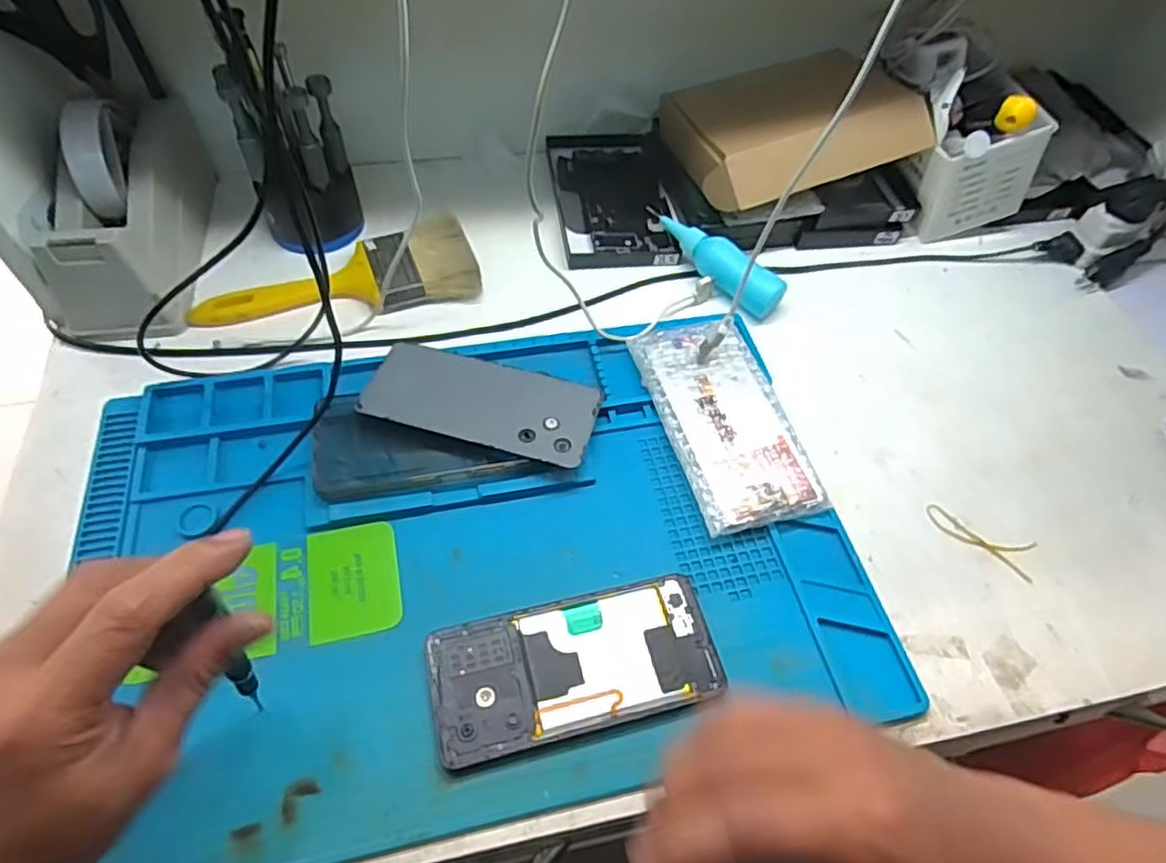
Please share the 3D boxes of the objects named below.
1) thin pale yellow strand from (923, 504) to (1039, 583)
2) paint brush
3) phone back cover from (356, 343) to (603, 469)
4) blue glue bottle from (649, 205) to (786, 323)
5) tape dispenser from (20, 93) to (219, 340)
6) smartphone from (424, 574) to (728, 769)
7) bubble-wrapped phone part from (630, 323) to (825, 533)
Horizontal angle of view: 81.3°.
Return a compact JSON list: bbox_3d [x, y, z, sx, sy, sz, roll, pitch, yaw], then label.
[{"bbox_3d":[0.269,0.072,0.459,0.072,0.004,0.030,26,58,13],"label":"thin pale yellow strand"},{"bbox_3d":[-0.195,-0.126,0.544,0.217,0.020,0.078,-11,57,-12],"label":"paint brush"},{"bbox_3d":[-0.071,-0.021,0.472,0.157,0.005,0.069,14,55,6],"label":"phone back cover"},{"bbox_3d":[0.105,-0.145,0.568,0.134,0.032,0.029,40,62,21],"label":"blue glue bottle"},{"bbox_3d":[-0.347,-0.169,0.511,0.094,0.100,0.177,-3,56,-6],"label":"tape dispenser"},{"bbox_3d":[-0.004,0.133,0.389,0.159,0.009,0.074,-11,57,-11],"label":"smartphone"},{"bbox_3d":[0.102,-0.009,0.487,0.088,0.018,0.166,-13,57,-13],"label":"bubble-wrapped phone part"}]

